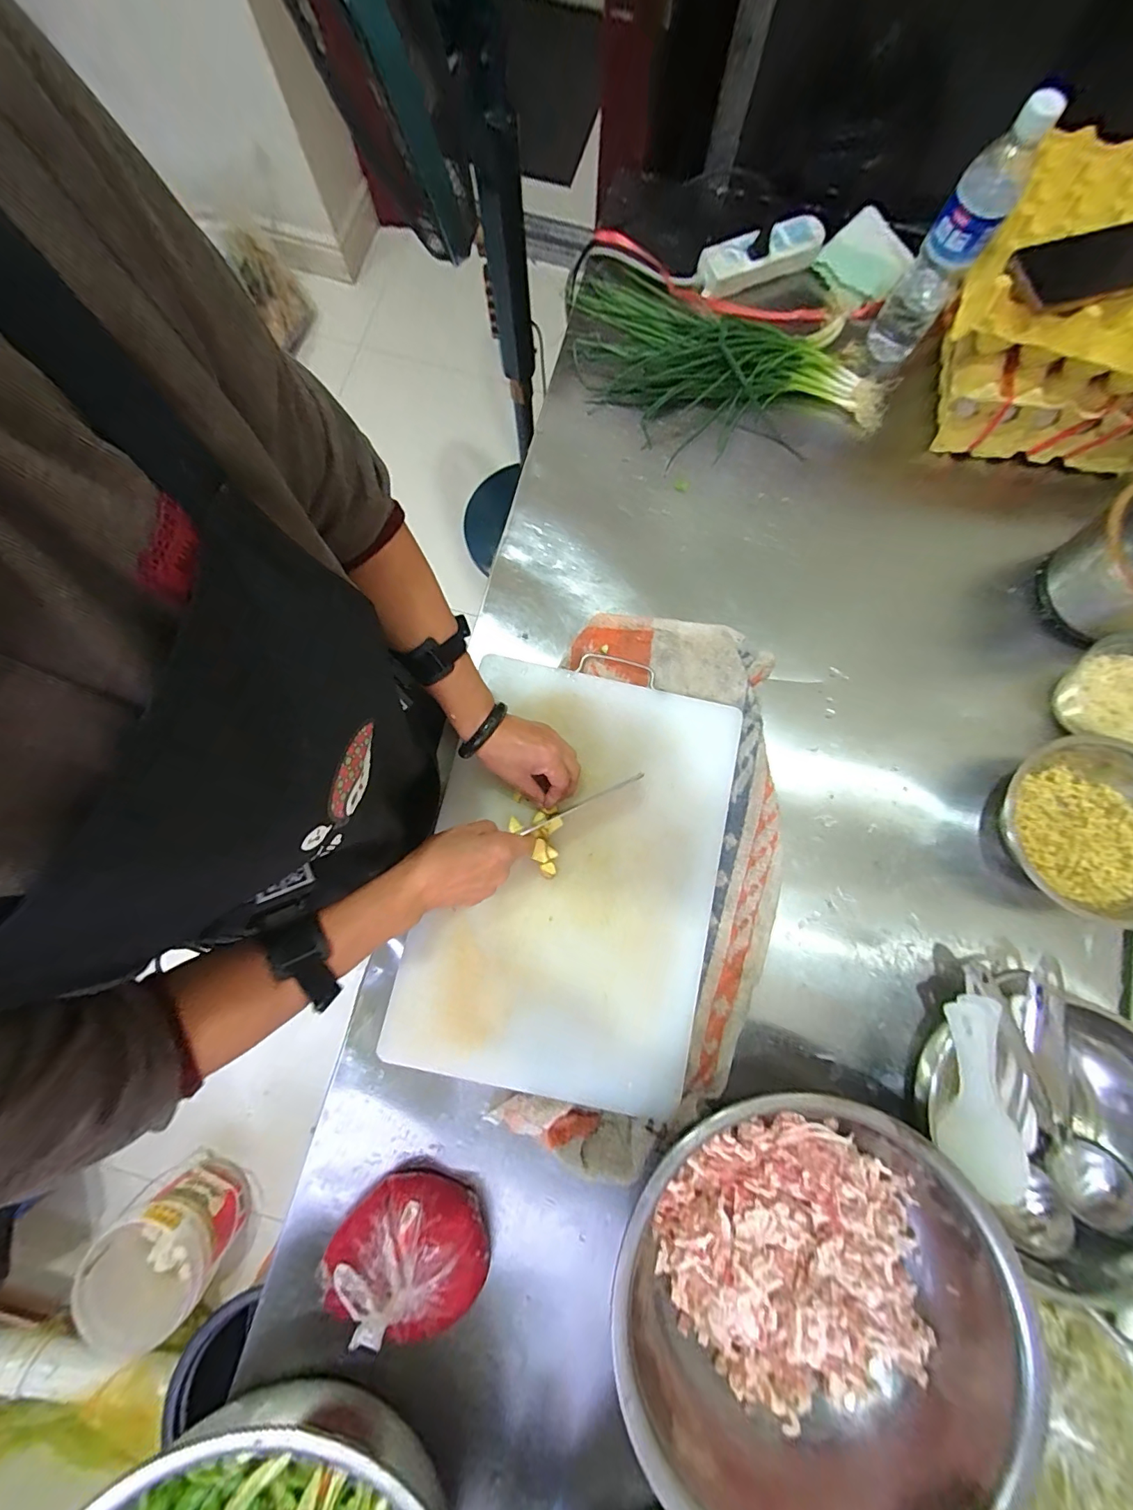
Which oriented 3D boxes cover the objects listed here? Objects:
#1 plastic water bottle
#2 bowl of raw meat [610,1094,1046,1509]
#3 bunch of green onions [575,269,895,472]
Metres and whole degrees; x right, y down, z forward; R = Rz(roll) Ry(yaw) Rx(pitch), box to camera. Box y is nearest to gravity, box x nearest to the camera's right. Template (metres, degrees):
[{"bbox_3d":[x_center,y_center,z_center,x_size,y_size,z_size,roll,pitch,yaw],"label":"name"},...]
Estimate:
[{"bbox_3d":[0.420,-0.557,0.529,0.065,0.220,0.052,34,81,5],"label":"plastic water bottle"},{"bbox_3d":[0.219,0.485,0.439,0.340,0.109,0.334,0,80,0],"label":"bowl of raw meat"},{"bbox_3d":[0.176,-0.499,0.628,0.440,0.051,0.186,31,81,5],"label":"bunch of green onions"}]

